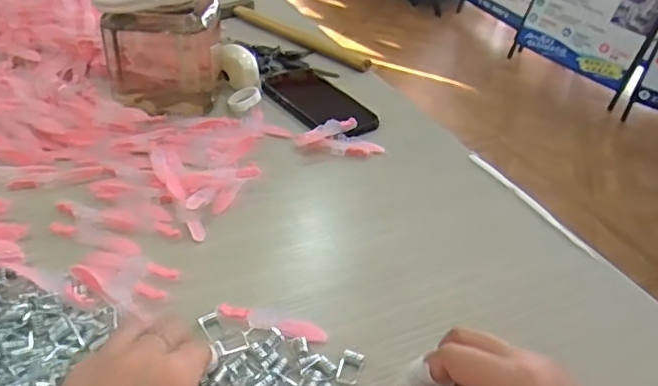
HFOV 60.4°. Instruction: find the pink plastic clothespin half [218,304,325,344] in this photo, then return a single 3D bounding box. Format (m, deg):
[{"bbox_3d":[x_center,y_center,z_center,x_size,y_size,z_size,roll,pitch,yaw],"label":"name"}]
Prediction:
[{"bbox_3d":[-0.040,0.091,0.394,0.076,0.007,0.016,15,39,12],"label":"pink plastic clothespin half"}]

